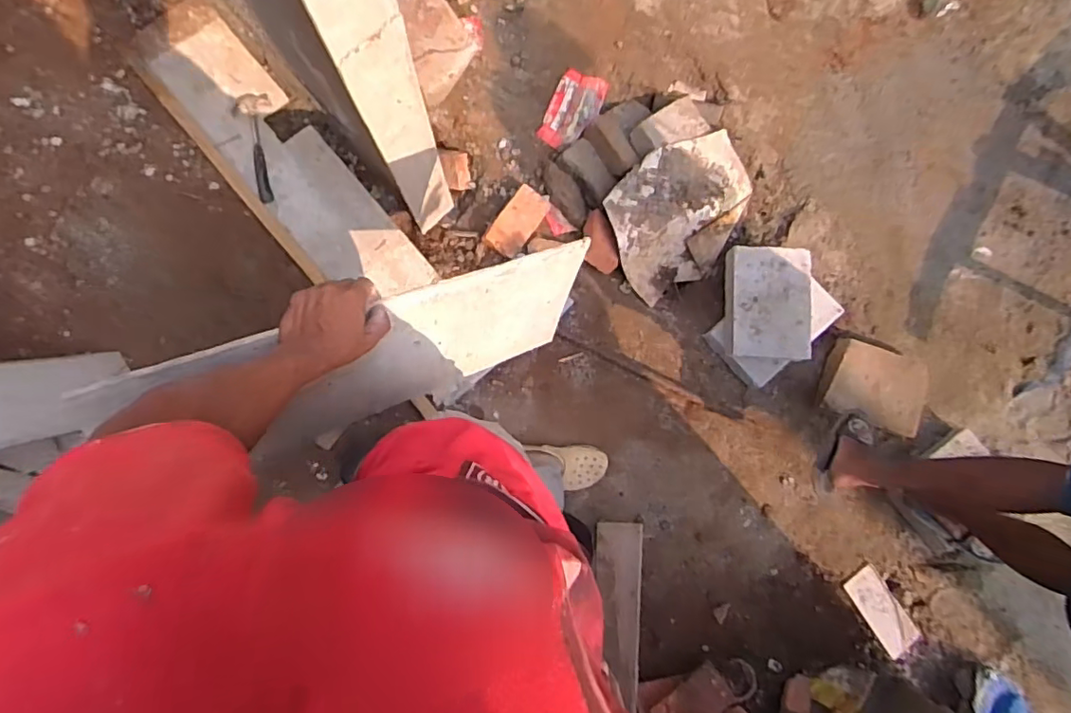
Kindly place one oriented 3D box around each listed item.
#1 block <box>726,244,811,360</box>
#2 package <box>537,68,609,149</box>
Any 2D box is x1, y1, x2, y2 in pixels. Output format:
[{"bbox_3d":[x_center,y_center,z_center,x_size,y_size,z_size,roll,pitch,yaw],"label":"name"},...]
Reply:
[{"bbox_3d":[0.611,-0.140,1.506,0.206,0.074,0.291,0,102,23],"label":"block"},{"bbox_3d":[0.107,-0.701,1.638,0.134,0.039,0.218,24,85,-2],"label":"package"}]

